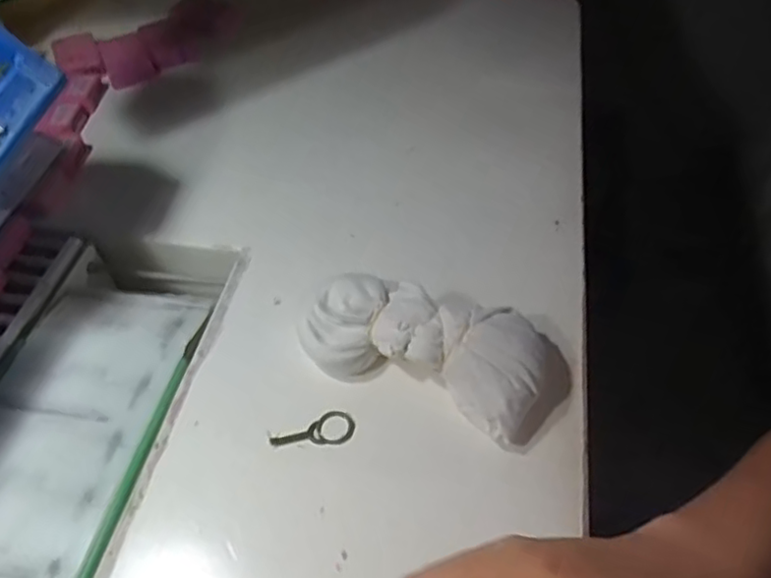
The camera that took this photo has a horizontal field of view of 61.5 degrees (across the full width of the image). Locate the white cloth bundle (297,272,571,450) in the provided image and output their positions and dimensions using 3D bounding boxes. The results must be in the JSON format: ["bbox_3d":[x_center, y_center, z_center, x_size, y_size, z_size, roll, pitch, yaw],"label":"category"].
[{"bbox_3d":[0.032,0.032,0.412,0.165,0.048,0.078,19,55,19],"label":"white cloth bundle"}]

